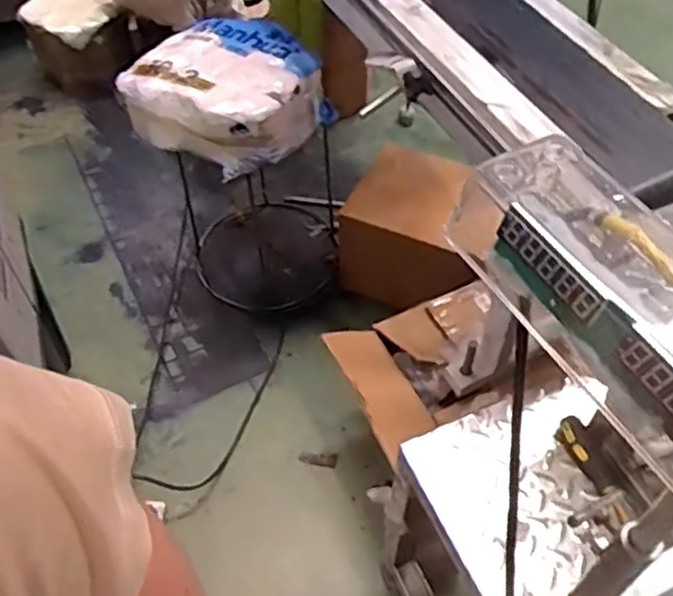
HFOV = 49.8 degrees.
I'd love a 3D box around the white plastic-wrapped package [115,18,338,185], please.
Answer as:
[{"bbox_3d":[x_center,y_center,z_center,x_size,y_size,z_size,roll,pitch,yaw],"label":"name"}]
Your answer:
[{"bbox_3d":[-0.222,-0.414,1.449,0.360,0.119,0.334,29,58,20],"label":"white plastic-wrapped package"}]

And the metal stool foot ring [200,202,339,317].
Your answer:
[{"bbox_3d":[-0.165,-0.110,1.809,0.359,0.027,0.360,0,52,0],"label":"metal stool foot ring"}]

